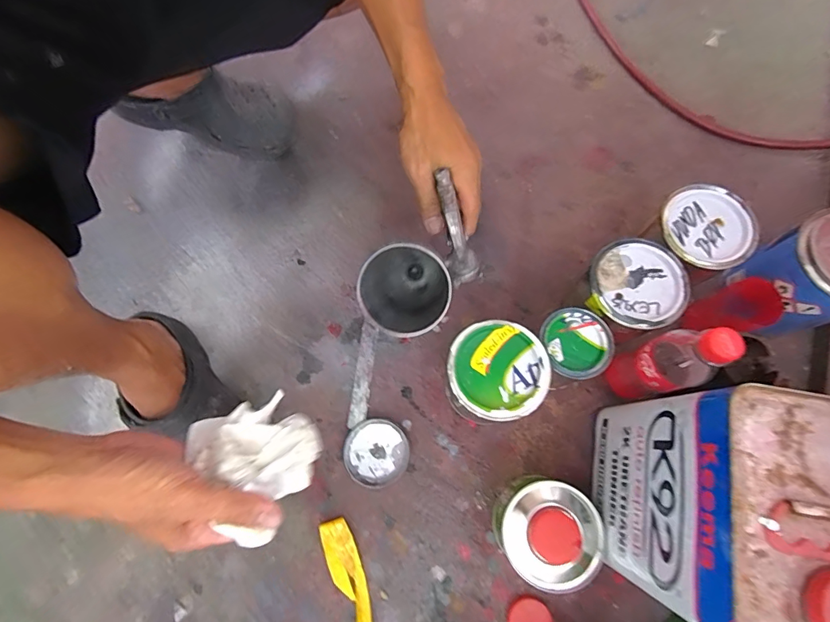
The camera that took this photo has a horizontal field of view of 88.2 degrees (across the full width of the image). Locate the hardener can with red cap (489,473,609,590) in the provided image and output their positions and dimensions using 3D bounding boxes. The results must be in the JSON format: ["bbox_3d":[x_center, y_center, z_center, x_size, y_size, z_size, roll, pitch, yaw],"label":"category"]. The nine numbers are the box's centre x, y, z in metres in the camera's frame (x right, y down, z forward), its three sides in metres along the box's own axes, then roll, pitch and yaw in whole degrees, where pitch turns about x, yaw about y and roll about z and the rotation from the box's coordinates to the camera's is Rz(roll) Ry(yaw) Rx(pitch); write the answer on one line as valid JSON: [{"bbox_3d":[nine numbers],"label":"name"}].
[{"bbox_3d":[0.139,0.227,0.447,0.098,0.084,0.097,-1,75,2],"label":"hardener can with red cap"}]

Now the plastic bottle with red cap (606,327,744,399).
[{"bbox_3d":[0.252,0.053,0.437,0.049,0.178,0.056,-19,75,-3],"label":"plastic bottle with red cap"}]

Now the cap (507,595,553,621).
[{"bbox_3d":[0.123,0.333,0.460,0.045,0.010,0.046,-1,75,2],"label":"cap"}]

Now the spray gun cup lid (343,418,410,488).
[{"bbox_3d":[-0.047,0.168,0.512,0.075,0.010,0.075,-1,75,2],"label":"spray gun cup lid"}]

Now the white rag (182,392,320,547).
[{"bbox_3d":[-0.130,0.126,0.362,0.087,0.060,0.109,-35,77,-7],"label":"white rag"}]

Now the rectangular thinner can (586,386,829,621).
[{"bbox_3d":[0.249,0.160,0.360,0.110,0.211,0.167,9,74,4],"label":"rectangular thinner can"}]

